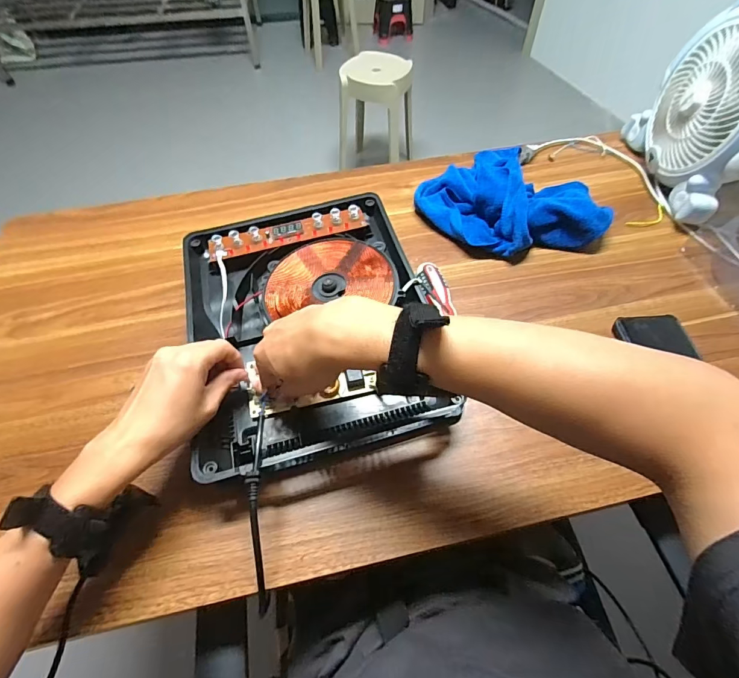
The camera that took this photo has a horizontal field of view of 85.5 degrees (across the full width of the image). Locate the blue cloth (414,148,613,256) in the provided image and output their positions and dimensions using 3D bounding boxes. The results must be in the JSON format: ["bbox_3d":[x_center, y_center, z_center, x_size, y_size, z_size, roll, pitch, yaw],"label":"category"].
[{"bbox_3d":[0.224,-0.215,0.604,0.241,0.066,0.249,-36,63,-21],"label":"blue cloth"}]

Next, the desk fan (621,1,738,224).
[{"bbox_3d":[0.515,-0.334,0.564,0.126,0.242,0.263,-1,56,0],"label":"desk fan"}]

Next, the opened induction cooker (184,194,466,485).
[{"bbox_3d":[-0.072,-0.022,0.478,0.264,0.072,0.324,-14,57,-8],"label":"opened induction cooker"}]

